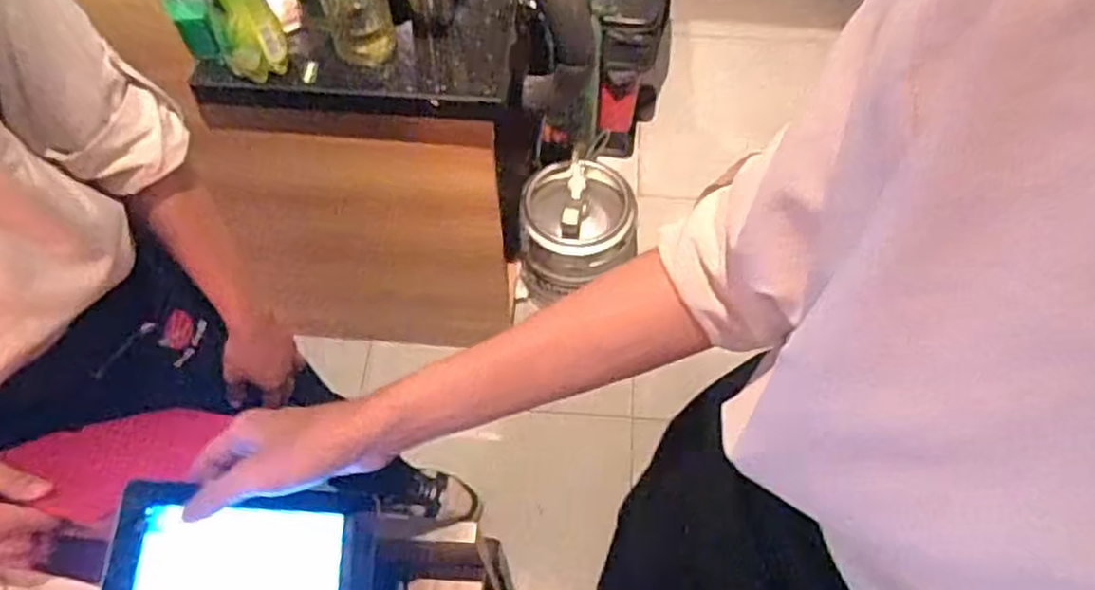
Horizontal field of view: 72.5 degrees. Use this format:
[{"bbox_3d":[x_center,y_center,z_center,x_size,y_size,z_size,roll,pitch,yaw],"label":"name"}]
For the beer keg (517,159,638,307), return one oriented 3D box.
[{"bbox_3d":[0.066,-0.130,1.636,0.244,0.301,0.241,11,61,6],"label":"beer keg"}]

